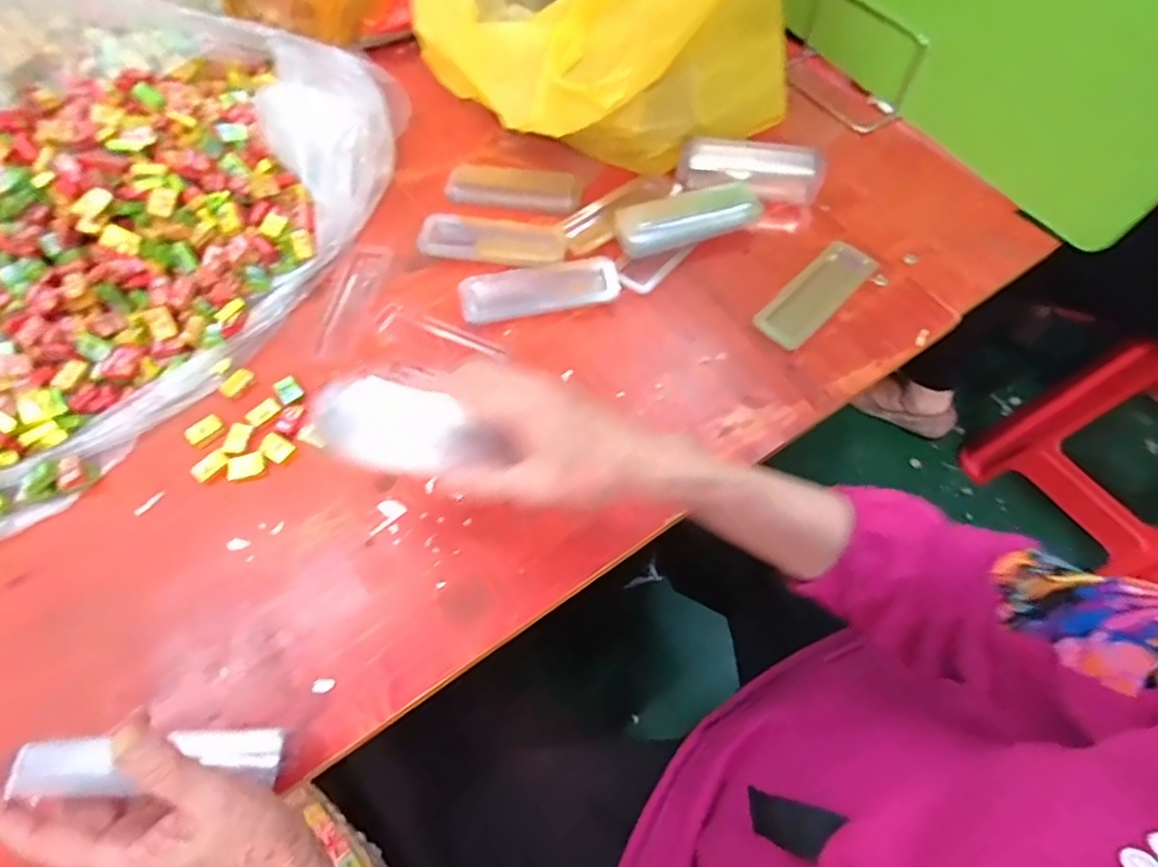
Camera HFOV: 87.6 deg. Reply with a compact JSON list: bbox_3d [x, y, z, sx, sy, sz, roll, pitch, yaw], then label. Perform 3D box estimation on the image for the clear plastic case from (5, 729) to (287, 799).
[{"bbox_3d":[-0.231,0.181,0.335,0.122,0.031,0.029,5,64,-24],"label":"clear plastic case"}]

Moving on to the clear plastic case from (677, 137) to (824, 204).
[{"bbox_3d":[0.169,-0.258,0.591,0.137,0.037,0.039,6,62,4],"label":"clear plastic case"}]

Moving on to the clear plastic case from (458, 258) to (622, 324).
[{"bbox_3d":[-0.036,-0.134,0.541,0.140,0.014,0.046,-11,62,-5],"label":"clear plastic case"}]

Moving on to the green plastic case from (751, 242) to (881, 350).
[{"bbox_3d":[0.213,-0.125,0.543,0.137,0.019,0.047,-41,69,-19],"label":"green plastic case"}]

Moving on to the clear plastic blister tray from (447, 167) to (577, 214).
[{"bbox_3d":[-0.067,-0.247,0.608,0.131,0.022,0.037,8,62,5],"label":"clear plastic blister tray"}]

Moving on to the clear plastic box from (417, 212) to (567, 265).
[{"bbox_3d":[-0.082,-0.186,0.569,0.138,0.011,0.050,8,62,5],"label":"clear plastic box"}]

